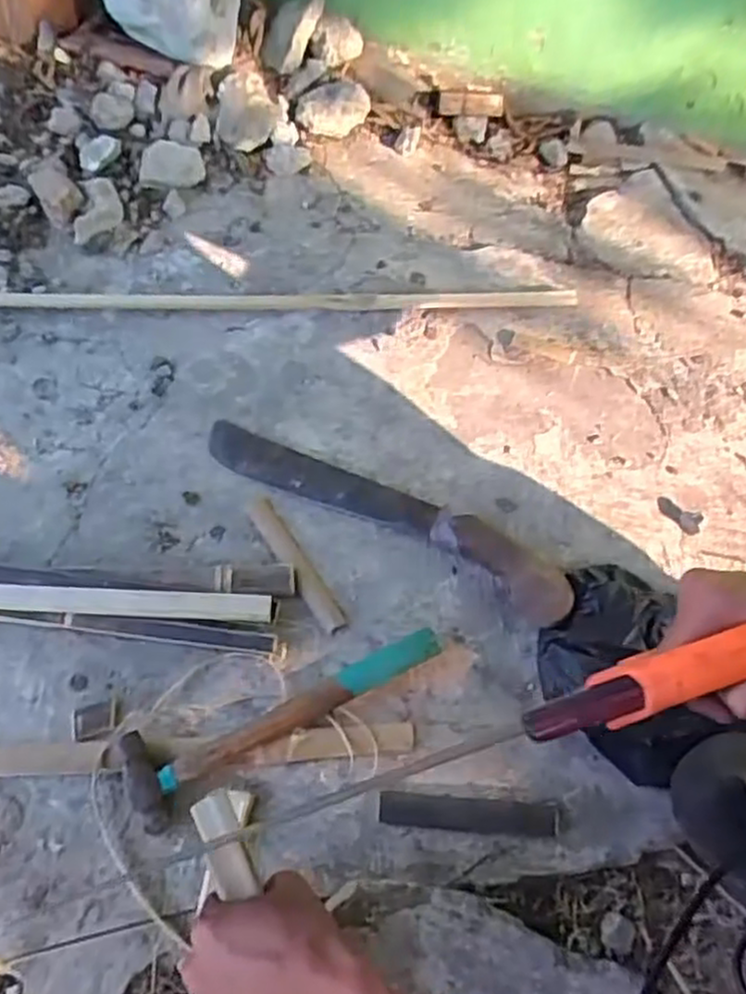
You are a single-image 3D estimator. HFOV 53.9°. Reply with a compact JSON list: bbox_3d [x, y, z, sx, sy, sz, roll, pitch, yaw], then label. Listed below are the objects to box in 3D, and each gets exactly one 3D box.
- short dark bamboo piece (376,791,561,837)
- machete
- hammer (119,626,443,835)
[{"bbox_3d":[0.078,0.258,0.598,0.143,0.007,0.025,4,60,-1],"label":"short dark bamboo piece"},{"bbox_3d":[0.006,0.009,0.724,0.400,0.039,0.070,28,63,11],"label":"machete"},{"bbox_3d":[-0.069,0.180,0.620,0.278,0.034,0.068,-23,64,-16],"label":"hammer"}]

